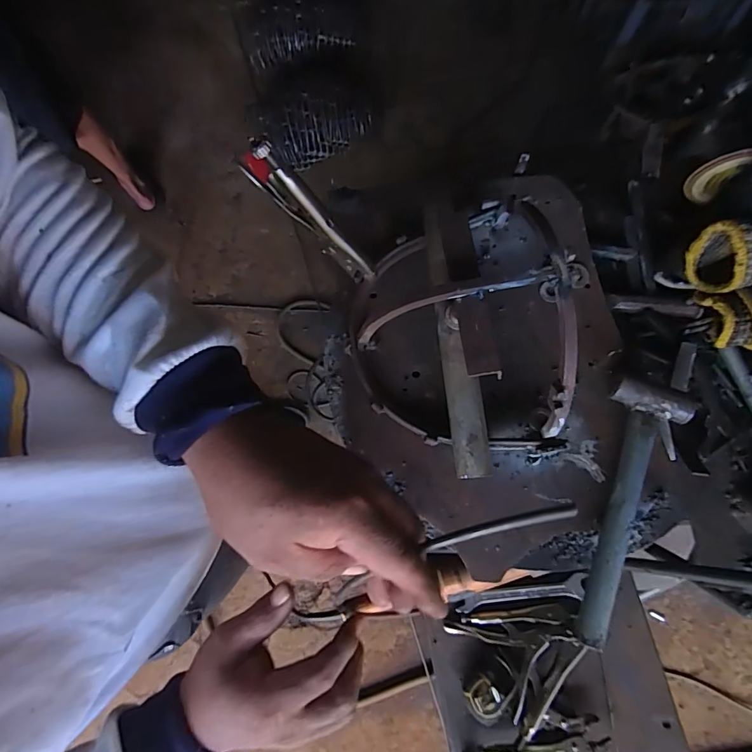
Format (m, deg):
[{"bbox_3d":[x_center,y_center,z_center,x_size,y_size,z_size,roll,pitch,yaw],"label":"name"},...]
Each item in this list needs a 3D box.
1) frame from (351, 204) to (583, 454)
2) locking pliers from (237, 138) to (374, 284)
[{"bbox_3d":[0.074,-0.066,0.418,0.193,0.123,0.256,1,74,2],"label":"frame"},{"bbox_3d":[-0.050,-0.129,0.393,0.046,0.191,0.016,10,74,34],"label":"locking pliers"}]

